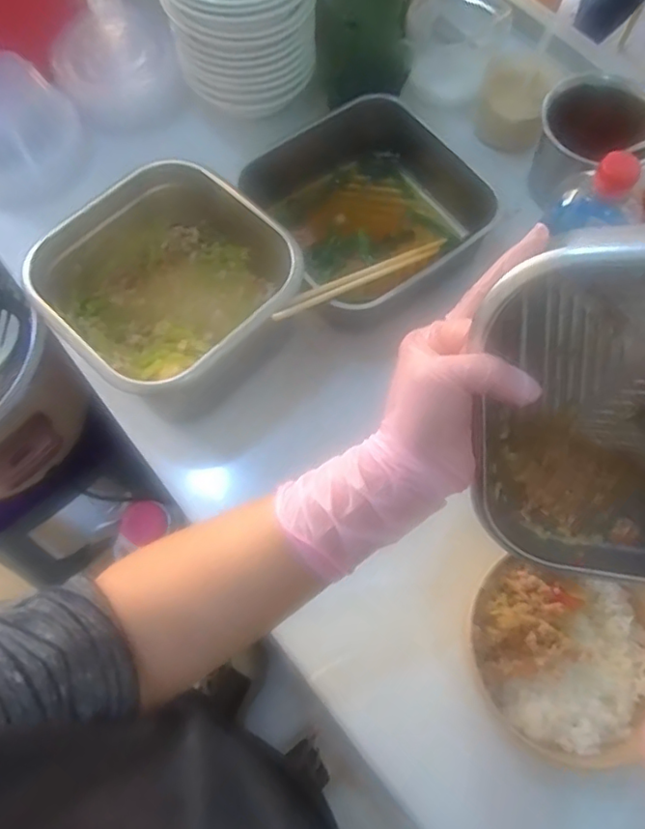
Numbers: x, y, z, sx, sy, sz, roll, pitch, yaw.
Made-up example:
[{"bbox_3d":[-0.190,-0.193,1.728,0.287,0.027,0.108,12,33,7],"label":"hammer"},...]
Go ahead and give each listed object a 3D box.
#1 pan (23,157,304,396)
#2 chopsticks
[{"bbox_3d":[-0.118,-0.106,0.515,0.190,0.100,0.182,-37,72,-14],"label":"pan"},{"bbox_3d":[0.041,-0.123,0.527,0.223,0.009,0.015,-31,69,-36],"label":"chopsticks"}]

